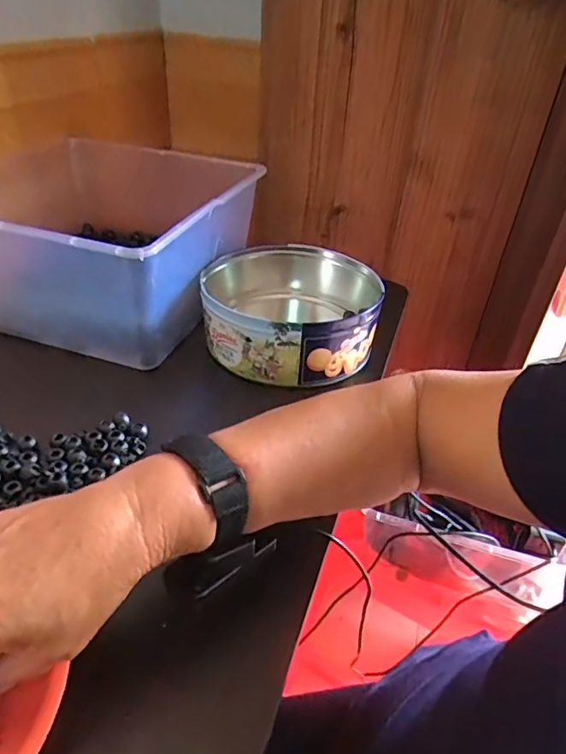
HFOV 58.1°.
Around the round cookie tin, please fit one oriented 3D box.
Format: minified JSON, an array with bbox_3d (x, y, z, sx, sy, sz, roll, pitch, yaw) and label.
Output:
[{"bbox_3d":[0.012,-0.076,0.569,0.179,0.077,0.190,3,37,-2],"label":"round cookie tin"}]

